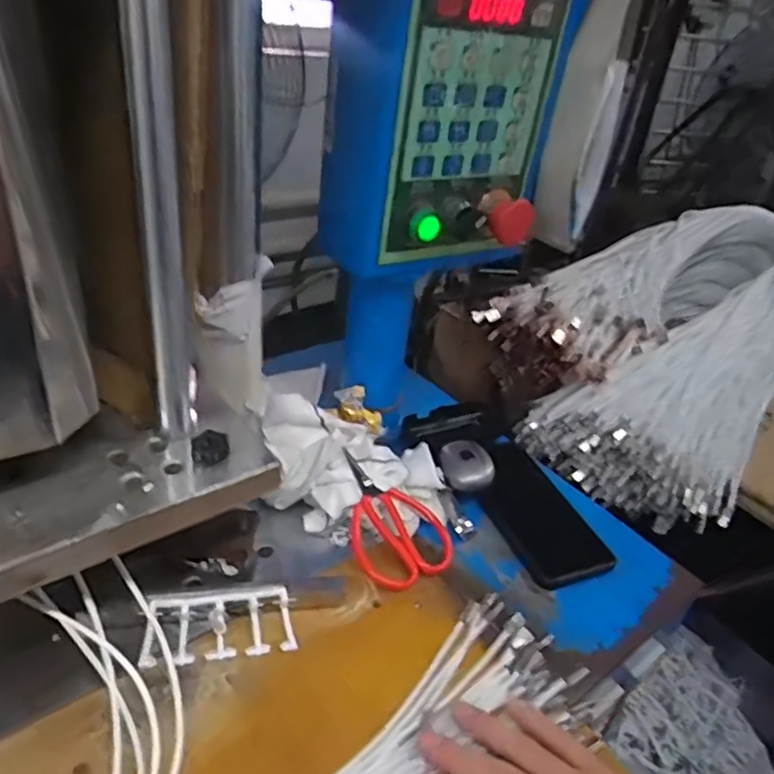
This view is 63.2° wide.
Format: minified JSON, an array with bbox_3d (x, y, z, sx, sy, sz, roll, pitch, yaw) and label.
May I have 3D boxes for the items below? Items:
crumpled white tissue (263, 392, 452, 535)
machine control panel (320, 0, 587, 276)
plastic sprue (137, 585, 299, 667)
[{"bbox_3d":[-0.030,0.067,0.546,0.168,0.062,0.095,10,32,2],"label":"crumpled white tissue"},{"bbox_3d":[0.050,-0.251,0.469,0.182,0.303,0.119,-16,40,-34],"label":"machine control panel"},{"bbox_3d":[-0.115,0.163,0.430,0.097,0.028,0.038,-2,34,-16],"label":"plastic sprue"}]

